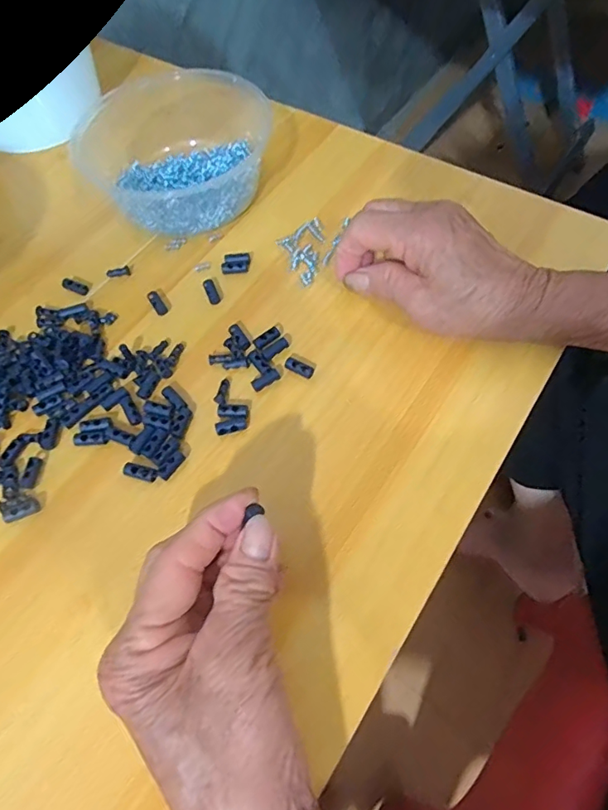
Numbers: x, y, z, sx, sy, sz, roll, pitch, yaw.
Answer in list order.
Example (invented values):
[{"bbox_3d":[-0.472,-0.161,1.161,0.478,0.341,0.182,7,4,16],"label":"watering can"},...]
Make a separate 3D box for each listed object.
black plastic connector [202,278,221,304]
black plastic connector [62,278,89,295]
[{"bbox_3d":[-0.065,-0.080,0.344,0.008,0.004,0.023,-23,64,-8],"label":"black plastic connector"},{"bbox_3d":[-0.165,-0.085,0.354,0.021,0.005,0.008,19,66,13],"label":"black plastic connector"}]

